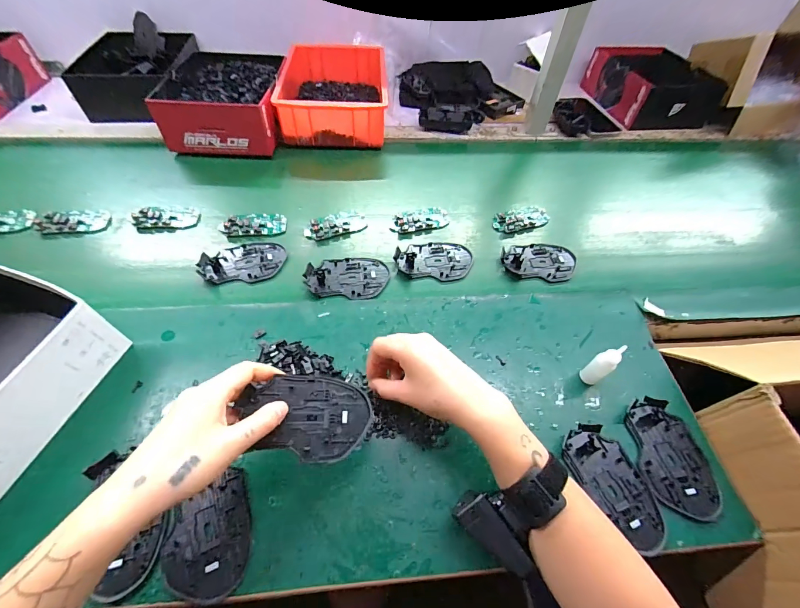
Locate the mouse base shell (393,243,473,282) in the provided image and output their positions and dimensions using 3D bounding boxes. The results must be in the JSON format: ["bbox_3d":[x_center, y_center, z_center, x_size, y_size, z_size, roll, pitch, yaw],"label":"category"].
[{"bbox_3d":[0.050,-0.065,0.528,0.112,0.009,0.070,5,55,0],"label":"mouse base shell"}]

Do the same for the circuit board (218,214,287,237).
[{"bbox_3d":[-0.229,-0.125,0.551,0.099,0.006,0.044,-4,55,-6],"label":"circuit board"}]

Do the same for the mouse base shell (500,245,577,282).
[{"bbox_3d":[0.211,-0.064,0.536,0.112,0.009,0.070,1,55,-3],"label":"mouse base shell"}]

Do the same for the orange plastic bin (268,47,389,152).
[{"bbox_3d":[-0.136,-0.439,0.730,0.205,0.081,0.286,-3,55,-5],"label":"orange plastic bin"}]

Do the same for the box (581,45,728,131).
[{"bbox_3d":[0.550,-0.484,0.788,0.179,0.101,0.247,-2,55,-4],"label":"box"}]

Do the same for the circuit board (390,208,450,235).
[{"bbox_3d":[0.032,-0.138,0.575,0.092,0.007,0.045,-10,56,-11],"label":"circuit board"}]

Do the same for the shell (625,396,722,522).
[{"bbox_3d":[0.290,0.160,0.375,0.070,0.008,0.114,0,55,-4],"label":"shell"}]

